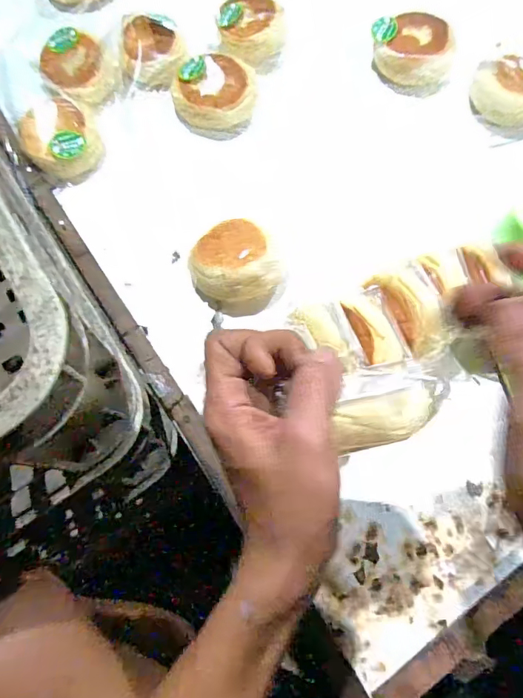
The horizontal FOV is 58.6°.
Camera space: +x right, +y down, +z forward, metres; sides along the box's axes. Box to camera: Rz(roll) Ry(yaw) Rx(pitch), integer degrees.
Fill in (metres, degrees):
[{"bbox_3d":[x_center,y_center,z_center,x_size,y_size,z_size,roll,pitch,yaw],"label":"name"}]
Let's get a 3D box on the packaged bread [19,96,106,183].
[{"bbox_3d":[-0.226,-0.235,0.529,0.085,0.040,0.098,-24,73,-8],"label":"packaged bread"}]

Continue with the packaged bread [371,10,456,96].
[{"bbox_3d":[0.179,-0.357,0.566,0.101,0.051,0.076,10,71,4],"label":"packaged bread"}]

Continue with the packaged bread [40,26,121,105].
[{"bbox_3d":[-0.214,-0.332,0.564,0.087,0.043,0.108,-29,73,-9],"label":"packaged bread"}]

